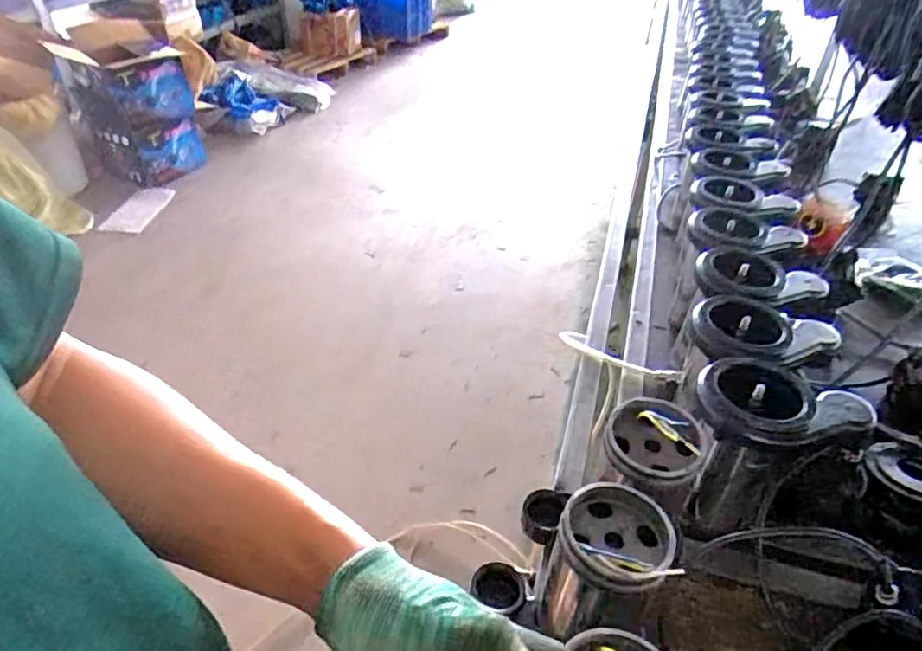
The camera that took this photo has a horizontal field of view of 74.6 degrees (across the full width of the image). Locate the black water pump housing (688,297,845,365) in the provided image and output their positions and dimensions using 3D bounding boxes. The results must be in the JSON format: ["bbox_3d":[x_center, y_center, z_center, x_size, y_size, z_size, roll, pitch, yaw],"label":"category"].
[{"bbox_3d":[0.379,0.013,0.746,0.159,0.041,0.159,1,39,-1],"label":"black water pump housing"}]

